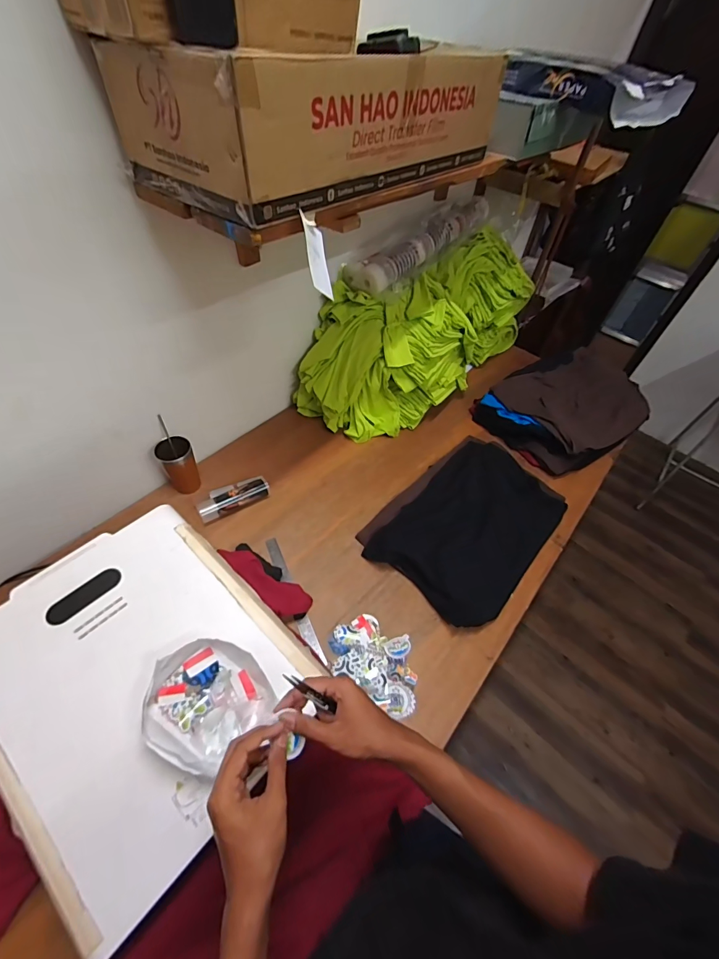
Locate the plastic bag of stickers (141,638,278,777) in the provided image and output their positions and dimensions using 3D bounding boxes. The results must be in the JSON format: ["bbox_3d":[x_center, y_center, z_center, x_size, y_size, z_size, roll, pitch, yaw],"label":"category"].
[{"bbox_3d":[-0.228,0.326,0.578,0.161,0.048,0.158,37,57,20],"label":"plastic bag of stickers"}]

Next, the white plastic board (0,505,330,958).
[{"bbox_3d":[-0.345,0.295,0.617,0.500,0.029,0.408,42,57,19],"label":"white plastic board"}]

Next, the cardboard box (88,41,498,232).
[{"bbox_3d":[-0.039,-0.607,0.628,0.278,0.152,0.607,38,58,21],"label":"cardboard box"}]

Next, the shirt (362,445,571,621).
[{"bbox_3d":[0.312,0.108,1.021,0.338,0.042,0.535,39,58,21],"label":"shirt"}]

